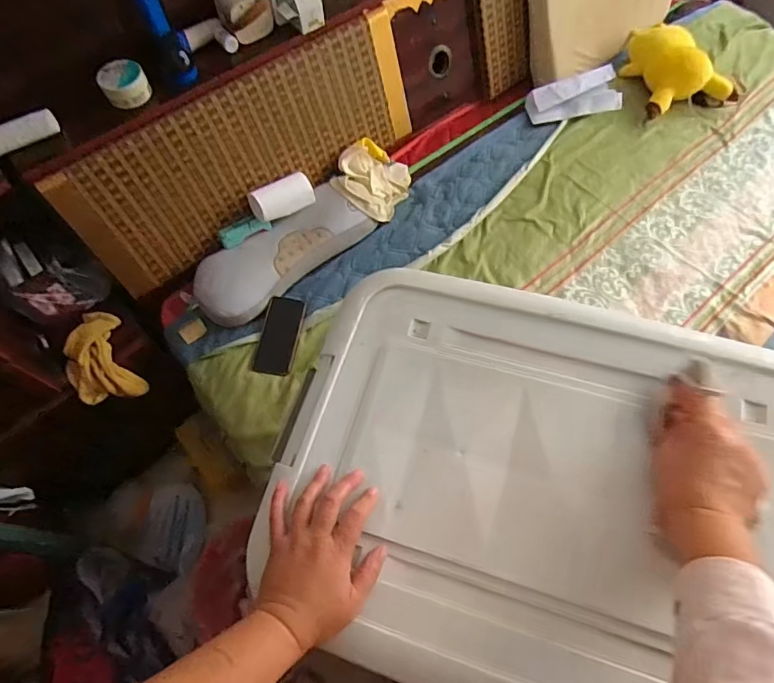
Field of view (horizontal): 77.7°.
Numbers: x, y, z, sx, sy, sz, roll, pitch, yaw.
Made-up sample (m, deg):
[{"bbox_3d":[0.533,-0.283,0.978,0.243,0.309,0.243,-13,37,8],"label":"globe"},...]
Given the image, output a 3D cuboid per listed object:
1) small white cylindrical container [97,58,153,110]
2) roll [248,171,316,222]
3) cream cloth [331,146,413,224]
[{"bbox_3d":[-0.472,-0.463,0.866,0.080,0.046,0.078,-35,67,-13],"label":"small white cylindrical container"},{"bbox_3d":[-0.233,-0.320,1.065,0.144,0.065,0.068,-32,67,-12],"label":"roll"},{"bbox_3d":[-0.038,-0.377,1.129,0.160,0.062,0.189,13,65,9],"label":"cream cloth"}]

